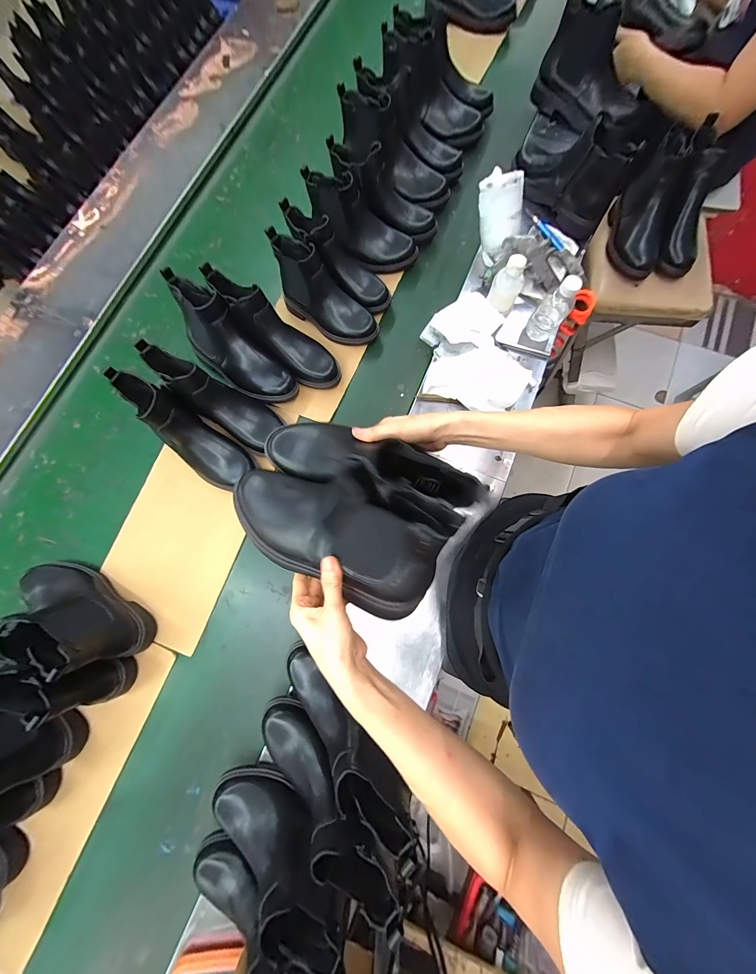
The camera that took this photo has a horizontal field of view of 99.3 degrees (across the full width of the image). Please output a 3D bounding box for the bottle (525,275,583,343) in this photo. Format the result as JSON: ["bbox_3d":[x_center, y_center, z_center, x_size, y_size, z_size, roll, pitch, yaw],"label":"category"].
[{"bbox_3d":[0.350,-0.354,0.631,0.060,0.131,0.050,35,81,9],"label":"bottle"}]

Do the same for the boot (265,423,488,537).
[{"bbox_3d":[-0.028,-0.032,0.368,0.258,0.143,0.086,28,79,6],"label":"boot"}]

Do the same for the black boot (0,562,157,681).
[{"bbox_3d":[-0.547,0.212,0.557,0.266,0.171,0.090,24,79,5],"label":"black boot"}]

